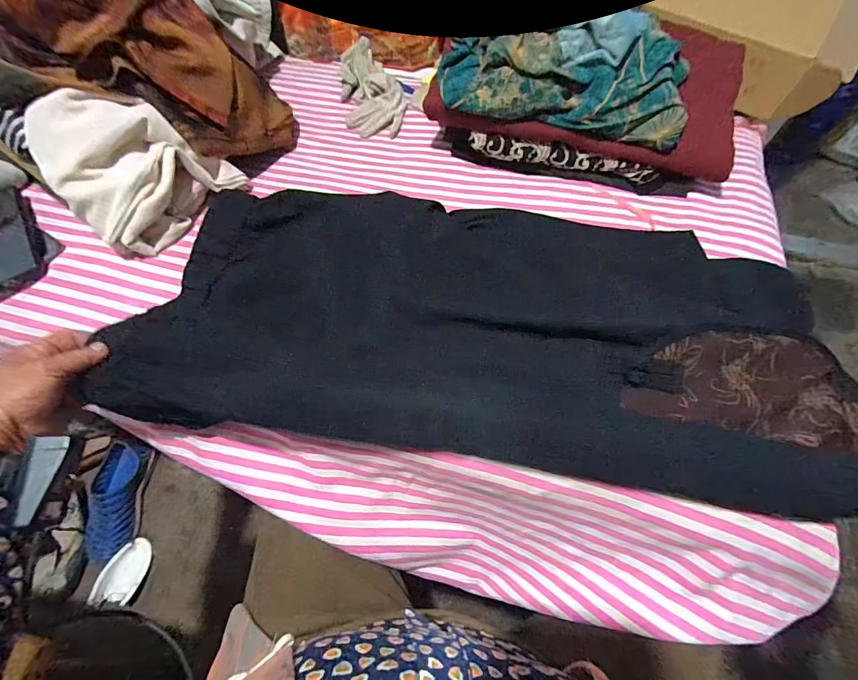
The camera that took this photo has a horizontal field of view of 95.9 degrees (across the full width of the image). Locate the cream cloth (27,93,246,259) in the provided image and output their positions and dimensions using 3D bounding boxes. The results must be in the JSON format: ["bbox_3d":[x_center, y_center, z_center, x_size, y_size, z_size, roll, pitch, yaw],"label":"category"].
[{"bbox_3d":[-0.349,-0.210,0.464,0.116,0.119,0.178,34,66,18],"label":"cream cloth"}]

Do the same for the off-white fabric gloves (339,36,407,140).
[{"bbox_3d":[-0.095,-0.422,0.651,0.104,0.044,0.197,-11,61,-6],"label":"off-white fabric gloves"}]

